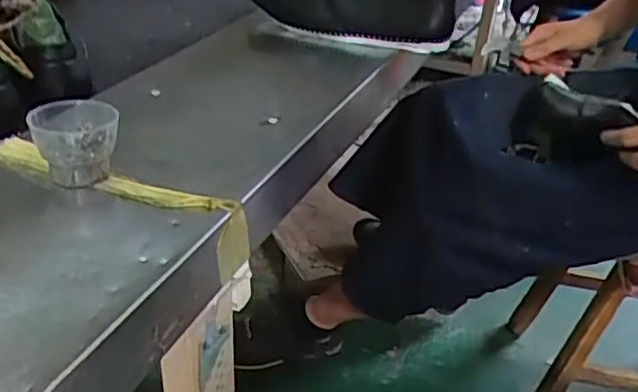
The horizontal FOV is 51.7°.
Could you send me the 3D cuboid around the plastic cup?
[{"bbox_3d":[-0.183,-0.039,0.501,0.060,0.054,0.050,-8,33,-16],"label":"plastic cup"}]

